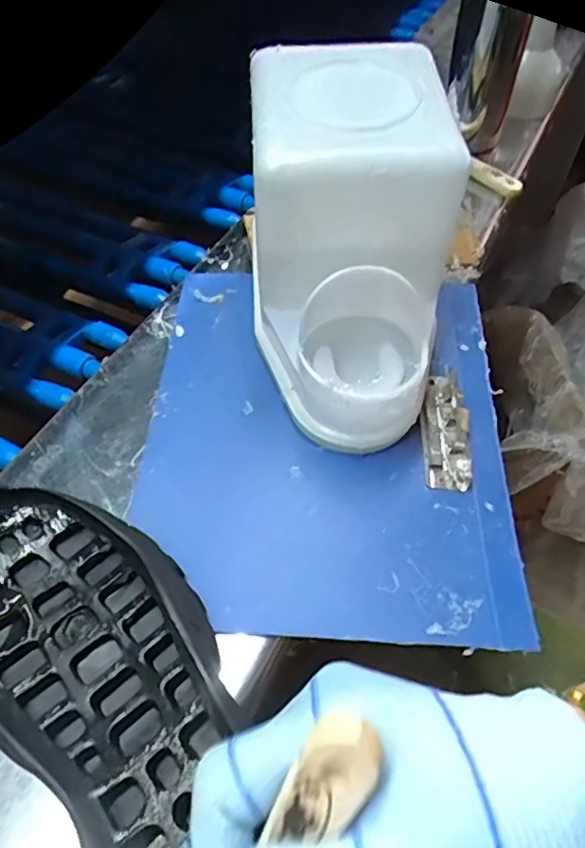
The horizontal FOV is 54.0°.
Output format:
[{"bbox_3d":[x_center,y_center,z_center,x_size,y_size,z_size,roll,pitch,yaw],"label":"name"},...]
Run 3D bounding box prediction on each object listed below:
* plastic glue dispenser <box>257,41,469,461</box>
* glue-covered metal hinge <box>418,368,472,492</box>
[{"bbox_3d":[0.039,-0.122,0.405,0.134,0.172,0.233,2,54,1],"label":"plastic glue dispenser"},{"bbox_3d":[0.110,0.003,0.414,0.033,0.012,0.092,3,54,2],"label":"glue-covered metal hinge"}]

